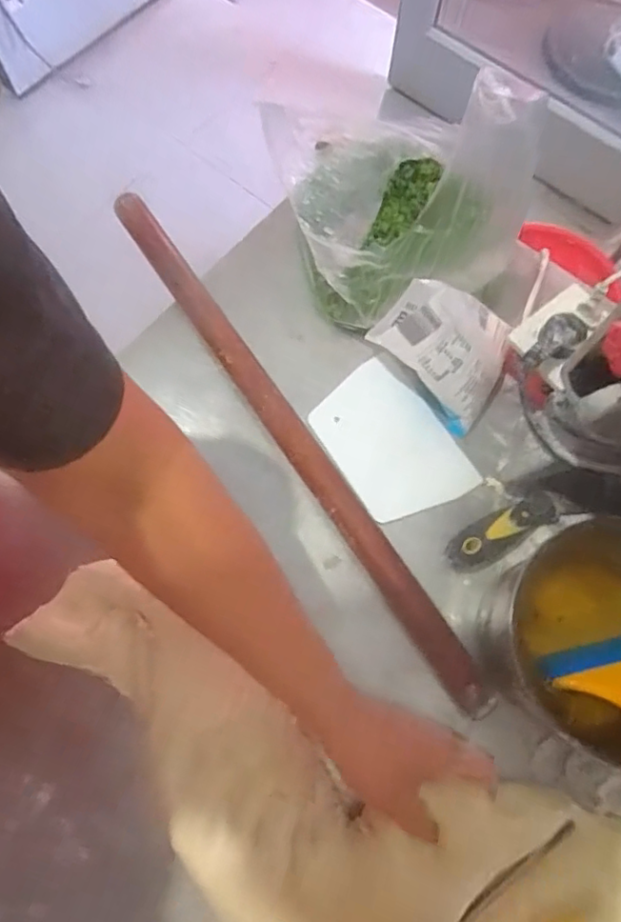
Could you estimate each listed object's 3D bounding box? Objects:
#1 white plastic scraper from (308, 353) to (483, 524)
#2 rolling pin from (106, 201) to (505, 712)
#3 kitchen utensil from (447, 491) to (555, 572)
[{"bbox_3d":[0.073,-0.017,0.529,0.105,0.005,0.145,-30,75,-12],"label":"white plastic scraper"},{"bbox_3d":[-0.022,-0.030,0.512,0.031,0.034,0.549,-33,77,-11],"label":"rolling pin"},{"bbox_3d":[0.165,0.061,0.492,0.105,0.028,0.035,-26,76,-10],"label":"kitchen utensil"}]

